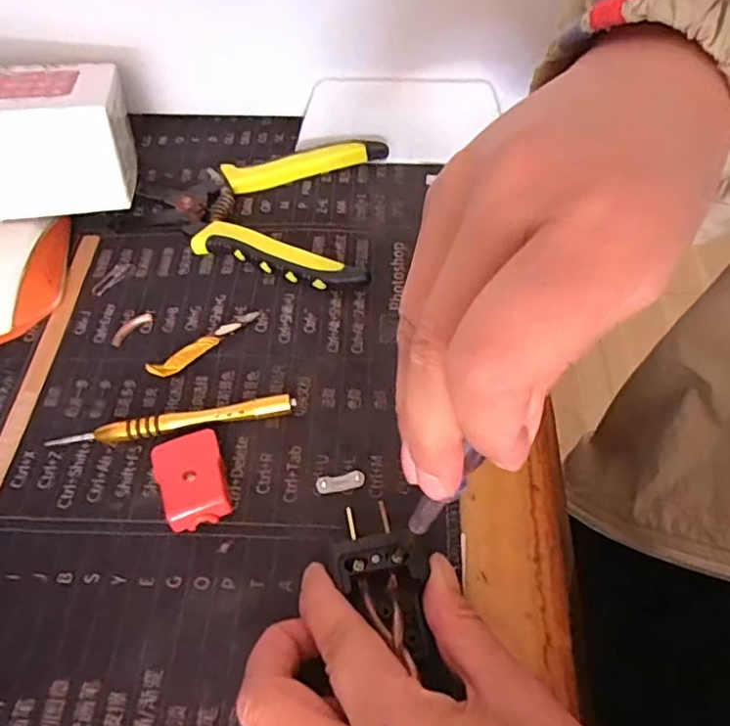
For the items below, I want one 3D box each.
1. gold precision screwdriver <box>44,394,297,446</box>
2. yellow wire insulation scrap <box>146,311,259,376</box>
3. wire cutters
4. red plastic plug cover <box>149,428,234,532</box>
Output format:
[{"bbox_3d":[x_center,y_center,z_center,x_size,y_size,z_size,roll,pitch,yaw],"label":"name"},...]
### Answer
[{"bbox_3d":[-0.089,0.028,0.275,0.112,0.011,0.009,-7,57,-2],"label":"gold precision screwdriver"},{"bbox_3d":[-0.081,-0.010,0.301,0.061,0.004,0.010,-33,61,-18],"label":"yellow wire insulation scrap"},{"bbox_3d":[-0.062,-0.098,0.352,0.149,0.014,0.113,11,58,9],"label":"wire cutters"},{"bbox_3d":[-0.075,0.051,0.259,0.028,0.011,0.042,-19,58,-10],"label":"red plastic plug cover"}]

